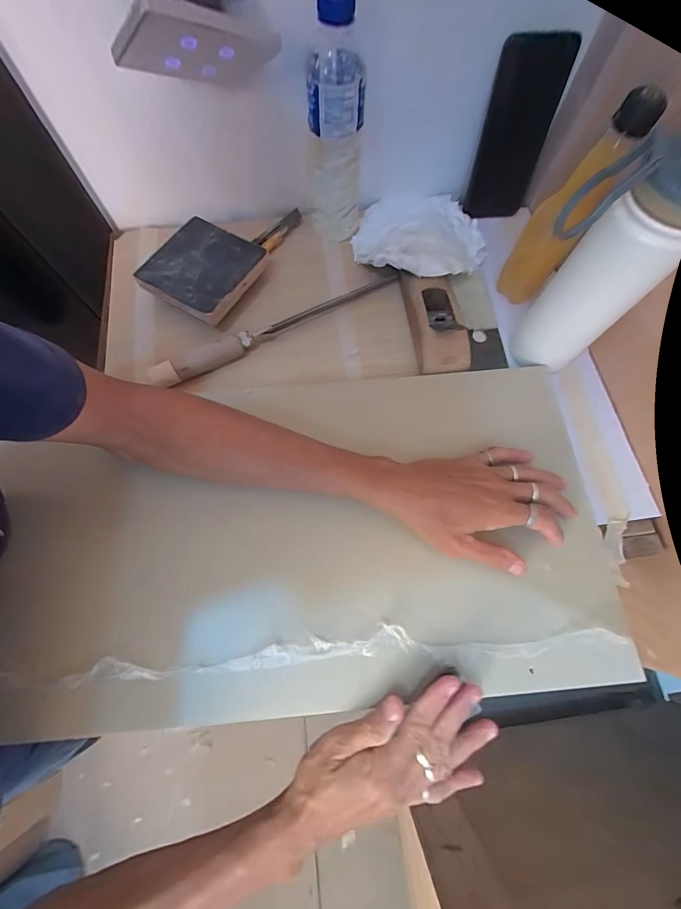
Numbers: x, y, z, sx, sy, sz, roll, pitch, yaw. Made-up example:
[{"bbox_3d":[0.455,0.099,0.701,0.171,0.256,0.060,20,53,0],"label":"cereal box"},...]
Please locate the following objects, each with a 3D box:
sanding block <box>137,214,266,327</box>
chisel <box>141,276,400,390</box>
[{"bbox_3d":[-0.171,-0.230,0.434,0.114,0.027,0.121,27,73,8],"label":"sanding block"},{"bbox_3d":[-0.073,-0.159,0.431,0.324,0.033,0.028,-28,74,-10],"label":"chisel"}]

